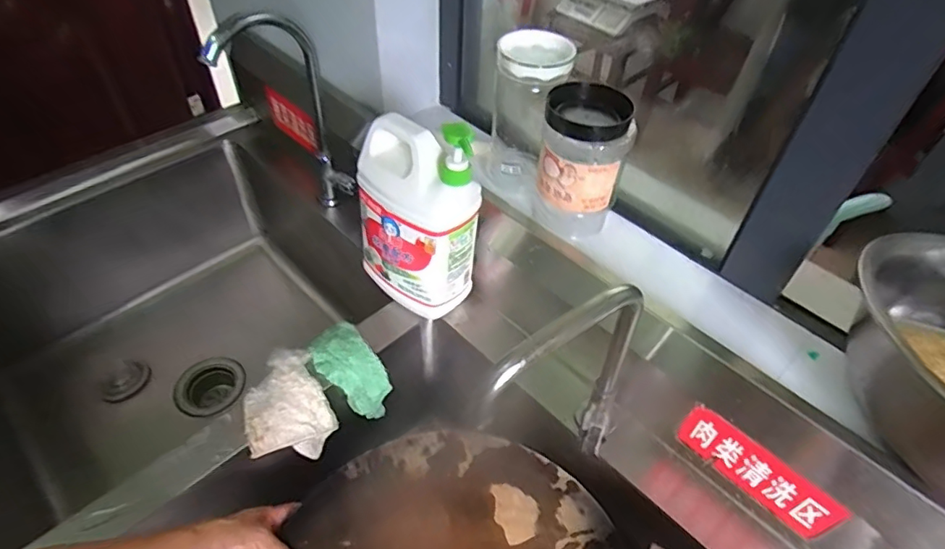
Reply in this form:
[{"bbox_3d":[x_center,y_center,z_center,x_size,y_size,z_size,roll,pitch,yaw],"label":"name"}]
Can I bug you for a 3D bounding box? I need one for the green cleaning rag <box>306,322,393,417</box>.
[{"bbox_3d":[-0.156,0.122,0.682,0.065,0.089,0.106,-31,56,-27],"label":"green cleaning rag"}]

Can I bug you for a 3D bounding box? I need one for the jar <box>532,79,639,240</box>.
[{"bbox_3d":[0.126,-0.136,0.630,0.099,0.139,0.111,14,48,10],"label":"jar"}]

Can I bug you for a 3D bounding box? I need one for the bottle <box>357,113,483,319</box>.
[{"bbox_3d":[-0.068,-0.070,0.645,0.094,0.240,0.134,-34,57,-29],"label":"bottle"}]

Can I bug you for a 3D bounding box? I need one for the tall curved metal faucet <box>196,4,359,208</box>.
[{"bbox_3d":[-0.244,-0.191,0.732,0.076,0.306,0.161,32,54,24],"label":"tall curved metal faucet"}]

